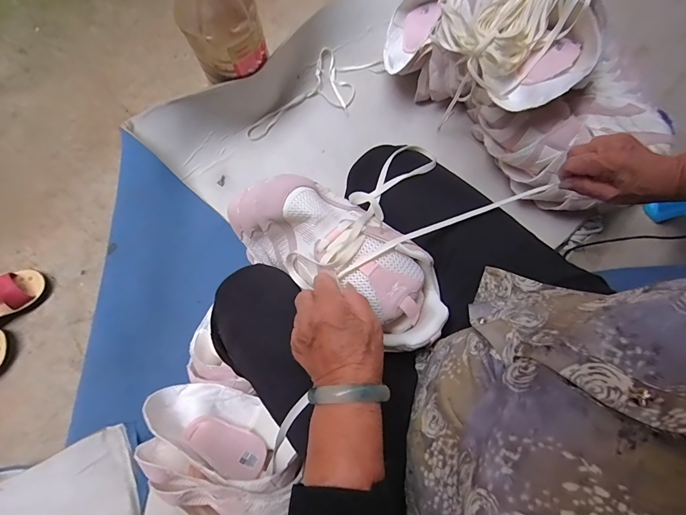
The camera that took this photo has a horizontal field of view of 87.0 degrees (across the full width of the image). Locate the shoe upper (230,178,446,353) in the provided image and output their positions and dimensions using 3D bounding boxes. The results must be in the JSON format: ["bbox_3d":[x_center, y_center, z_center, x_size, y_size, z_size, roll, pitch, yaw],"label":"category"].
[{"bbox_3d":[-0.004,-0.001,0.404,0.258,0.098,0.115,30,78,8],"label":"shoe upper"}]

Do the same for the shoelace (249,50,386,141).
[{"bbox_3d":[-0.063,-0.409,0.911,0.137,0.027,0.384,39,79,8],"label":"shoelace"}]

